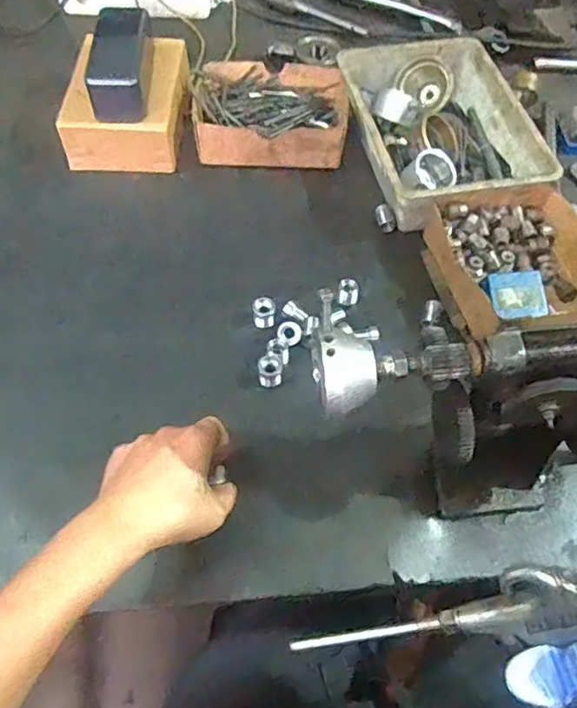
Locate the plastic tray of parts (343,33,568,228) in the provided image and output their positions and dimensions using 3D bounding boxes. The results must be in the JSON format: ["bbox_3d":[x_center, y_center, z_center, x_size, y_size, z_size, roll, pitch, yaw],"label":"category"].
[{"bbox_3d":[0.162,-0.247,0.674,0.169,0.075,0.246,-9,59,-8],"label":"plastic tray of parts"}]

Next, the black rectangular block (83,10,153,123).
[{"bbox_3d":[-0.178,-0.310,0.643,0.056,0.046,0.129,0,56,-3],"label":"black rectangular block"}]

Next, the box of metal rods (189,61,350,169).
[{"bbox_3d":[-0.020,-0.276,0.700,0.178,0.049,0.139,3,58,-1],"label":"box of metal rods"}]

